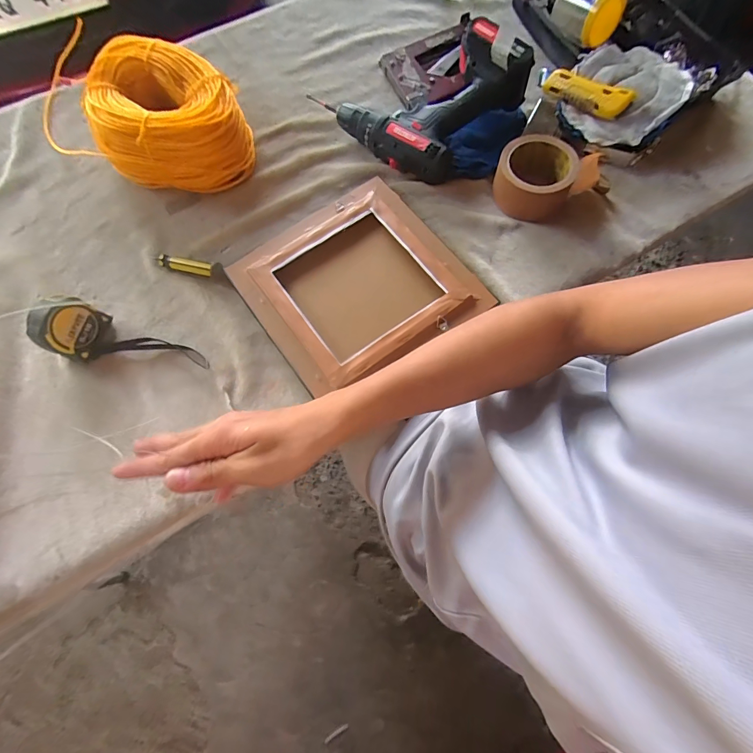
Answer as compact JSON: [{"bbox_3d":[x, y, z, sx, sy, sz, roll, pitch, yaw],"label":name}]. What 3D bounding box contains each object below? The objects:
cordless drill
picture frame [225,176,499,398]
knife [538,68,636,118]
[{"bbox_3d":[0.058,-0.407,0.517,0.201,0.090,0.235,-42,76,-11],"label":"cordless drill"},{"bbox_3d":[-0.026,-0.118,0.464,0.244,0.022,0.230,-34,75,-9],"label":"picture frame"},{"bbox_3d":[0.283,-0.400,0.518,0.027,0.028,0.147,-37,62,-9],"label":"knife"}]

